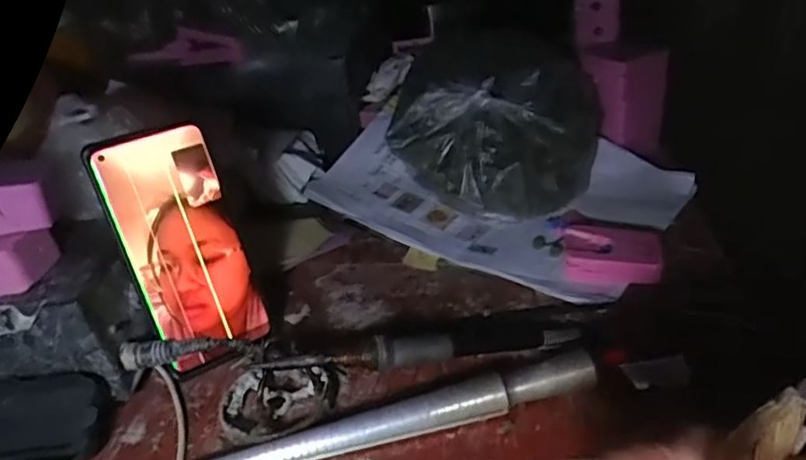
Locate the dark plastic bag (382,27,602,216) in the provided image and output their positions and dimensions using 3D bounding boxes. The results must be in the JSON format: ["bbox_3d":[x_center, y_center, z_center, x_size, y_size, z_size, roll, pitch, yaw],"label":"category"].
[{"bbox_3d":[0.082,-0.094,0.552,0.150,0.136,0.155,18,39,34],"label":"dark plastic bag"}]

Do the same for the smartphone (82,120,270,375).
[{"bbox_3d":[-0.142,0.012,0.397,0.068,0.155,0.006,-24,17,-23],"label":"smartphone"}]

